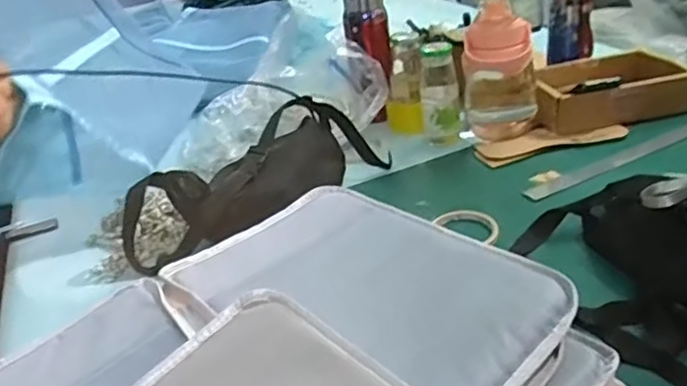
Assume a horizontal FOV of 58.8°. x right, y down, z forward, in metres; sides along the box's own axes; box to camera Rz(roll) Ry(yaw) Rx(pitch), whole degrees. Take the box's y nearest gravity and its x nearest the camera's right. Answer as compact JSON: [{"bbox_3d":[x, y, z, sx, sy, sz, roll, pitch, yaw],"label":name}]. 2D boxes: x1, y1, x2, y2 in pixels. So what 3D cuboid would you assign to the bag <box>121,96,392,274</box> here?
[{"bbox_3d":[-0.107,-0.020,0.860,0.406,0.121,0.105,-27,35,-30],"label":"bag"}]

